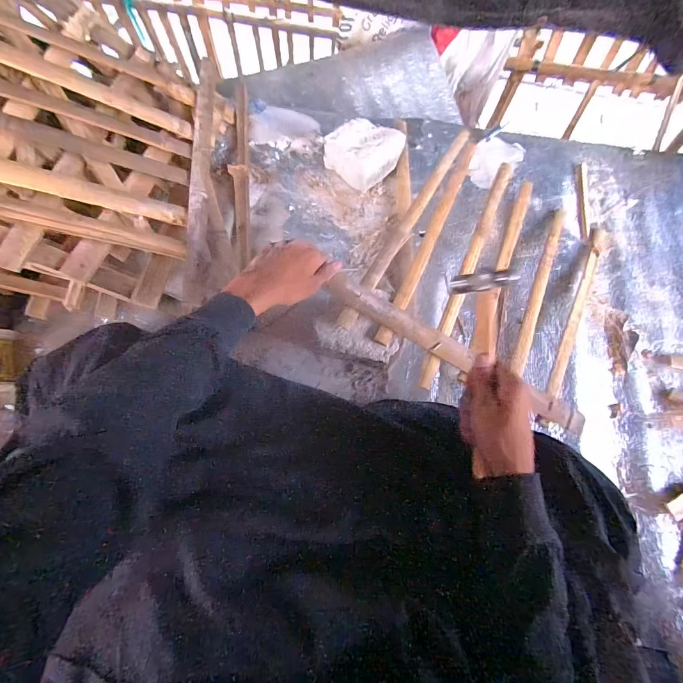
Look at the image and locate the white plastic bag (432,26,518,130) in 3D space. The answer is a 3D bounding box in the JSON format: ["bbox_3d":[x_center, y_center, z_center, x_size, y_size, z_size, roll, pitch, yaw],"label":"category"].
[{"bbox_3d":[0.397,-0.853,1.220,0.258,0.258,0.094,-8,69,-4],"label":"white plastic bag"}]

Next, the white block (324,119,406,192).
[{"bbox_3d":[0.048,-0.390,0.771,0.125,0.083,0.117,-39,74,-15],"label":"white block"}]

